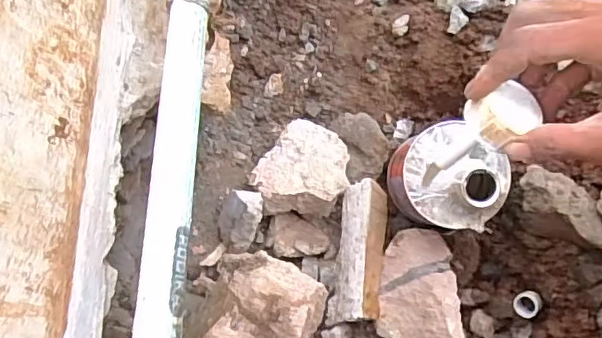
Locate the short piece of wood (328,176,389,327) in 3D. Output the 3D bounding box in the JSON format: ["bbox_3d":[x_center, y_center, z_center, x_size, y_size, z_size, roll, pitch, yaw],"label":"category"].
[{"bbox_3d":[0.059,0.085,0.571,0.047,0.053,0.135,6,73,4],"label":"short piece of wood"}]

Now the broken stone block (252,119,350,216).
[{"bbox_3d":[0.000,-0.006,0.595,0.099,0.053,0.101,4,73,4],"label":"broken stone block"}]

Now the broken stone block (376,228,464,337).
[{"bbox_3d":[0.122,0.137,0.564,0.082,0.044,0.145,-29,61,31],"label":"broken stone block"}]

